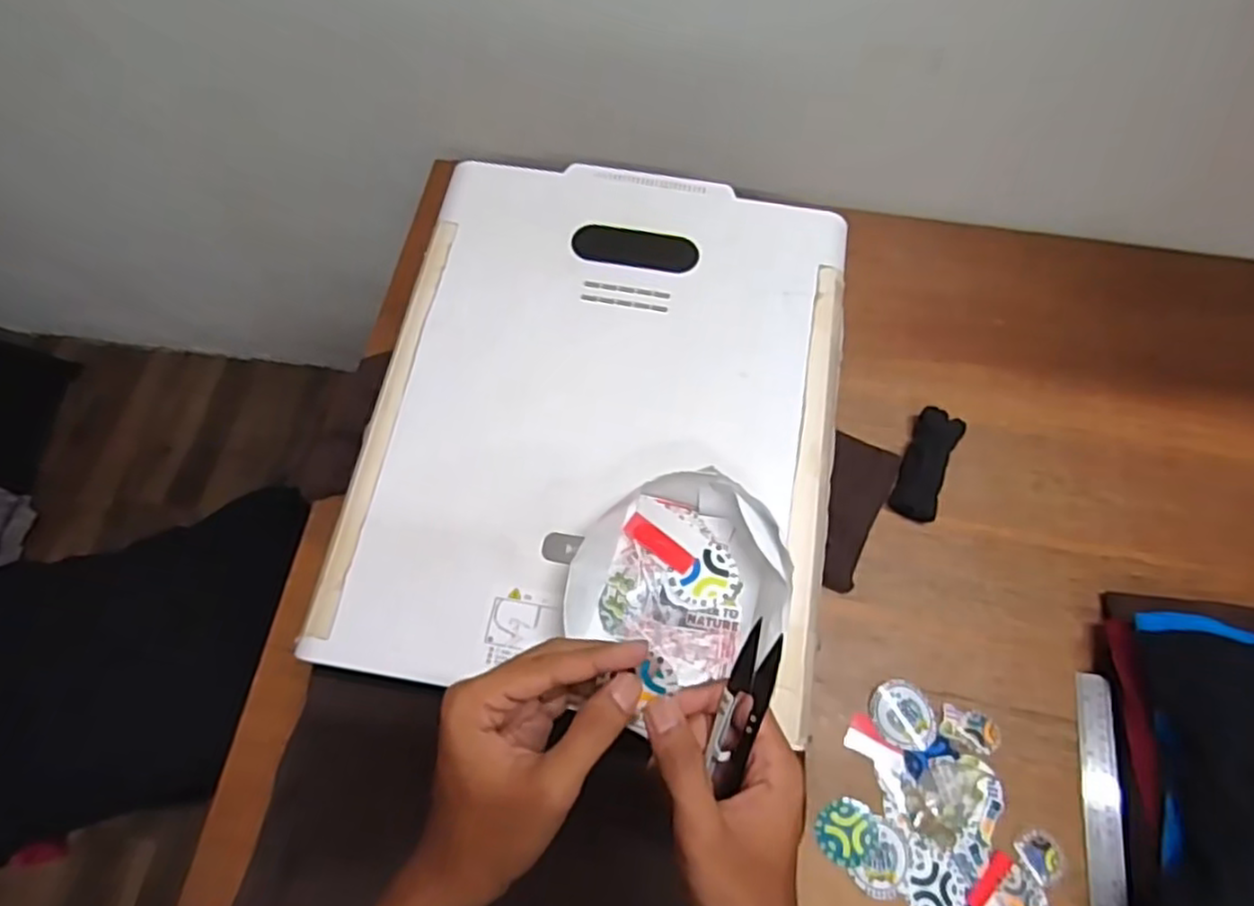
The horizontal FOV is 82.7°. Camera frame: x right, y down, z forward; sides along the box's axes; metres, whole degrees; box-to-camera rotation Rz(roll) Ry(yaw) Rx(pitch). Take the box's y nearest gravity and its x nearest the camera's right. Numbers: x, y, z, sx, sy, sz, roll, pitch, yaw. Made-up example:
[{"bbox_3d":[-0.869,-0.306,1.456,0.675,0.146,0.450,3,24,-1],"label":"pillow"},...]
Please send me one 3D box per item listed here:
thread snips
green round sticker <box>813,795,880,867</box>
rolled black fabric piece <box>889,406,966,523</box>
[{"bbox_3d":[0.057,0.130,0.357,0.020,0.018,0.093,16,110,7],"label":"thread snips"},{"bbox_3d":[0.201,0.348,0.654,0.056,0.004,0.055,-3,60,5],"label":"green round sticker"},{"bbox_3d":[0.325,0.013,0.772,0.048,0.030,0.123,24,70,8],"label":"rolled black fabric piece"}]

